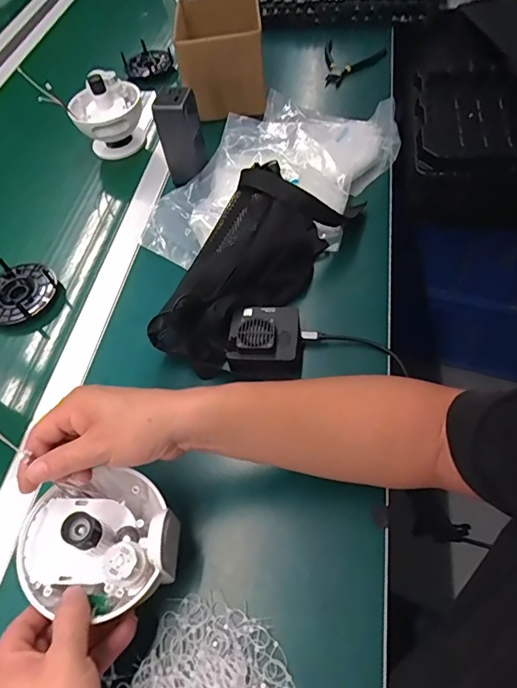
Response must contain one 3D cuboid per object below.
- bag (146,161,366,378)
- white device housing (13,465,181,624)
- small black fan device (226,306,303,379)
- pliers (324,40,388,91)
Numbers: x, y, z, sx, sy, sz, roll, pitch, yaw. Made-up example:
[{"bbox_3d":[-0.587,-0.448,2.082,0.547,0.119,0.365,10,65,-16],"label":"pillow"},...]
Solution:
[{"bbox_3d":[-0.016,-0.105,0.568,0.126,0.098,0.291,30,64,23],"label":"bag"},{"bbox_3d":[-0.130,0.156,0.374,0.117,0.074,0.116,-2,57,3],"label":"white device housing"},{"bbox_3d":[0.008,-0.005,0.531,0.082,0.049,0.076,-1,56,5],"label":"small black fan device"},{"bbox_3d":[0.144,-0.484,0.816,0.120,0.013,0.097,33,79,28],"label":"pliers"}]

